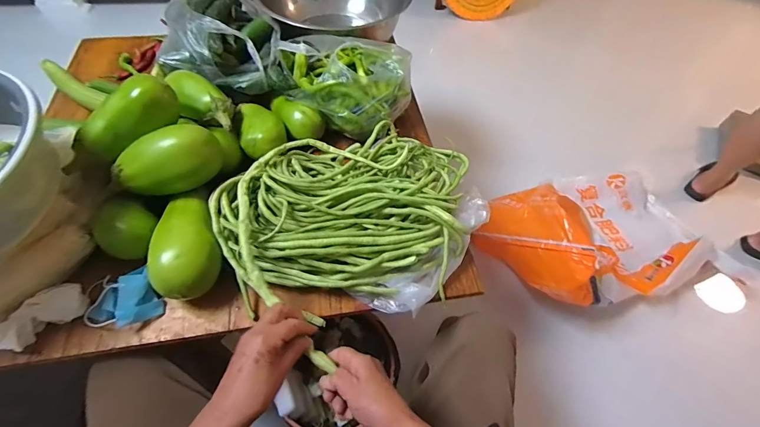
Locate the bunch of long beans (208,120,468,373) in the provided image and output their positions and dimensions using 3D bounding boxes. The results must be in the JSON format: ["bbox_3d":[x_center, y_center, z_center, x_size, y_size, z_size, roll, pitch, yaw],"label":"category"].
[{"bbox_3d":[-0.040,-0.006,0.570,0.324,0.081,0.400,33,60,17],"label":"bunch of long beans"}]

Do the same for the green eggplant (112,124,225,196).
[{"bbox_3d":[-0.309,-0.076,0.532,0.139,0.073,0.070,-16,59,-14],"label":"green eggplant"}]

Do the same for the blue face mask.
[{"bbox_3d":[-0.359,0.119,0.503,0.095,0.040,0.074,-12,58,-12],"label":"blue face mask"}]

